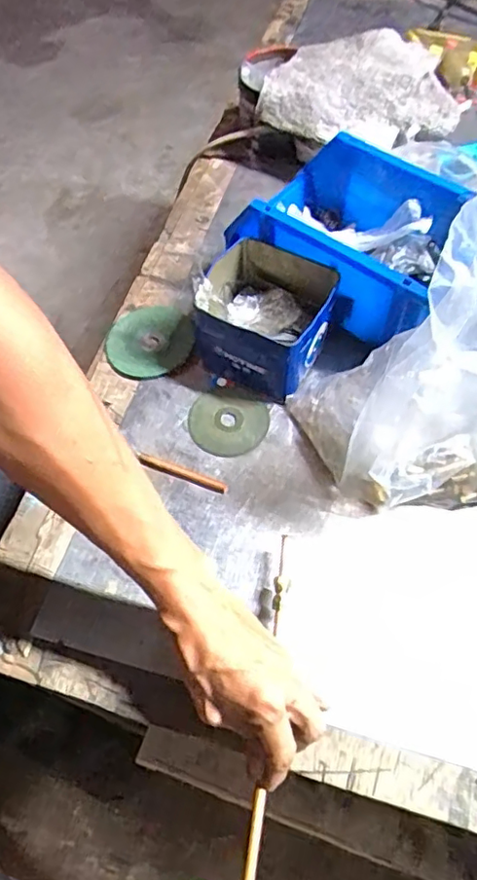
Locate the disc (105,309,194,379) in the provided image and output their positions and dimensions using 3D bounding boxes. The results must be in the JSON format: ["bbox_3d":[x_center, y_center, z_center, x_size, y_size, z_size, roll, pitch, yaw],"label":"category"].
[{"bbox_3d":[-0.097,-0.108,0.649,0.092,0.011,0.090,-1,60,1],"label":"disc"}]

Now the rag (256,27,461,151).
[{"bbox_3d":[0.142,-0.441,0.742,0.222,0.054,0.173,-20,61,-10],"label":"rag"}]

